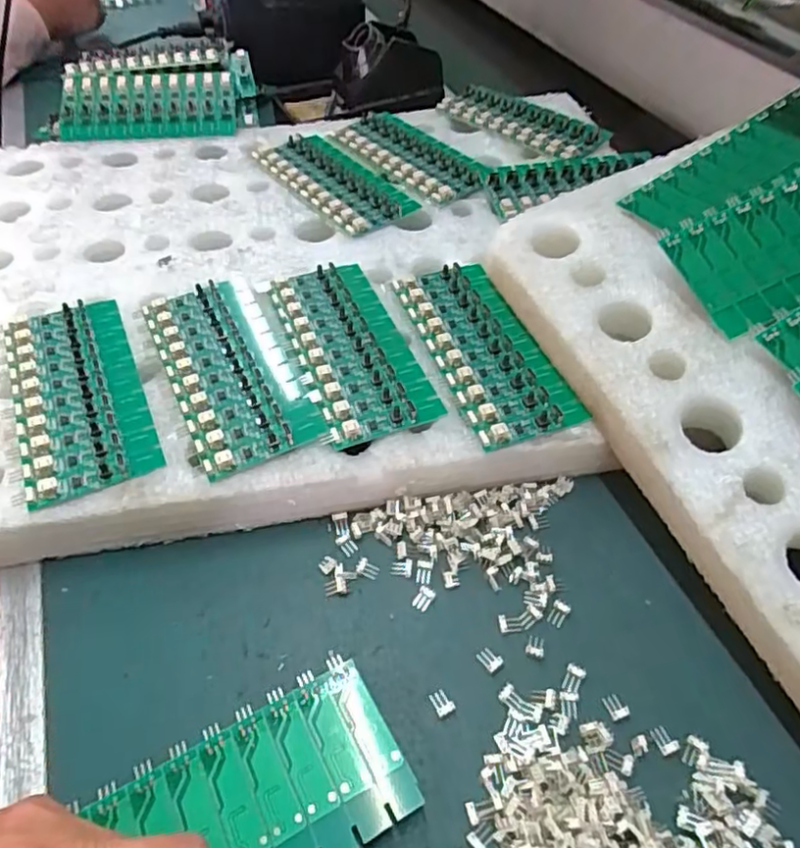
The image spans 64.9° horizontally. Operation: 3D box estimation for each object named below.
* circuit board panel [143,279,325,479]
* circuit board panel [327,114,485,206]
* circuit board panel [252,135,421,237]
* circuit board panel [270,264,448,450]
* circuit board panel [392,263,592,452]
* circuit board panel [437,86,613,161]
[{"bbox_3d":[-0.095,-0.032,0.350,0.062,0.012,0.140,-21,54,-16],"label":"circuit board panel"},{"bbox_3d":[0.007,-0.215,0.497,0.063,0.006,0.141,-34,59,-25],"label":"circuit board panel"},{"bbox_3d":[-0.051,-0.187,0.477,0.061,0.006,0.143,-32,57,-23],"label":"circuit board panel"},{"bbox_3d":[-0.029,-0.046,0.363,0.061,0.011,0.139,-17,53,-13],"label":"circuit board panel"},{"bbox_3d":[0.047,-0.045,0.362,0.060,0.009,0.137,-17,53,-13],"label":"circuit board panel"},{"bbox_3d":[0.100,-0.251,0.522,0.139,0.009,0.057,34,58,24],"label":"circuit board panel"}]

